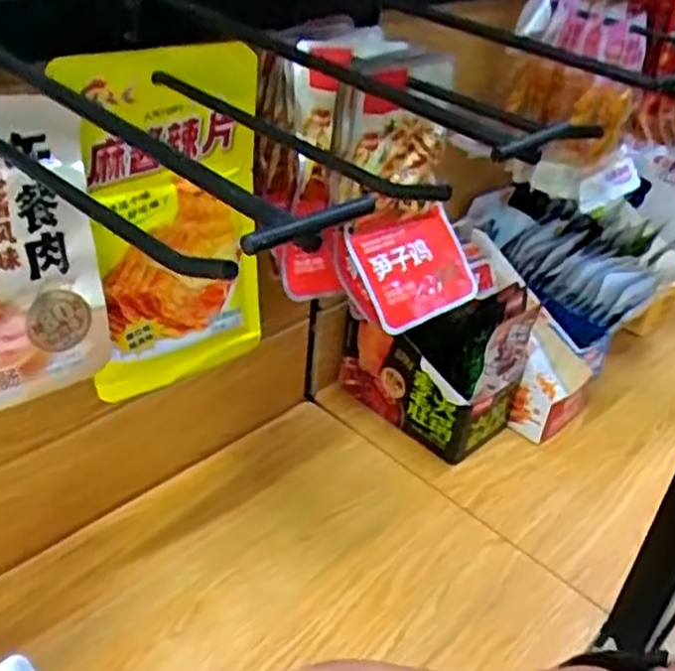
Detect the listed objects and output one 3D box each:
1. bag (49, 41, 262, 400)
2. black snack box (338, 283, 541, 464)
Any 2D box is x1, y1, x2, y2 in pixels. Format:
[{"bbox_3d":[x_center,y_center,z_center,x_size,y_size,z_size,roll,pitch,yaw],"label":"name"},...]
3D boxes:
[{"bbox_3d":[-0.088,-0.061,0.416,0.102,0.181,0.027,-20,42,-32],"label":"bag"},{"bbox_3d":[0.084,0.011,0.662,0.144,0.136,0.080,33,43,32],"label":"black snack box"}]

